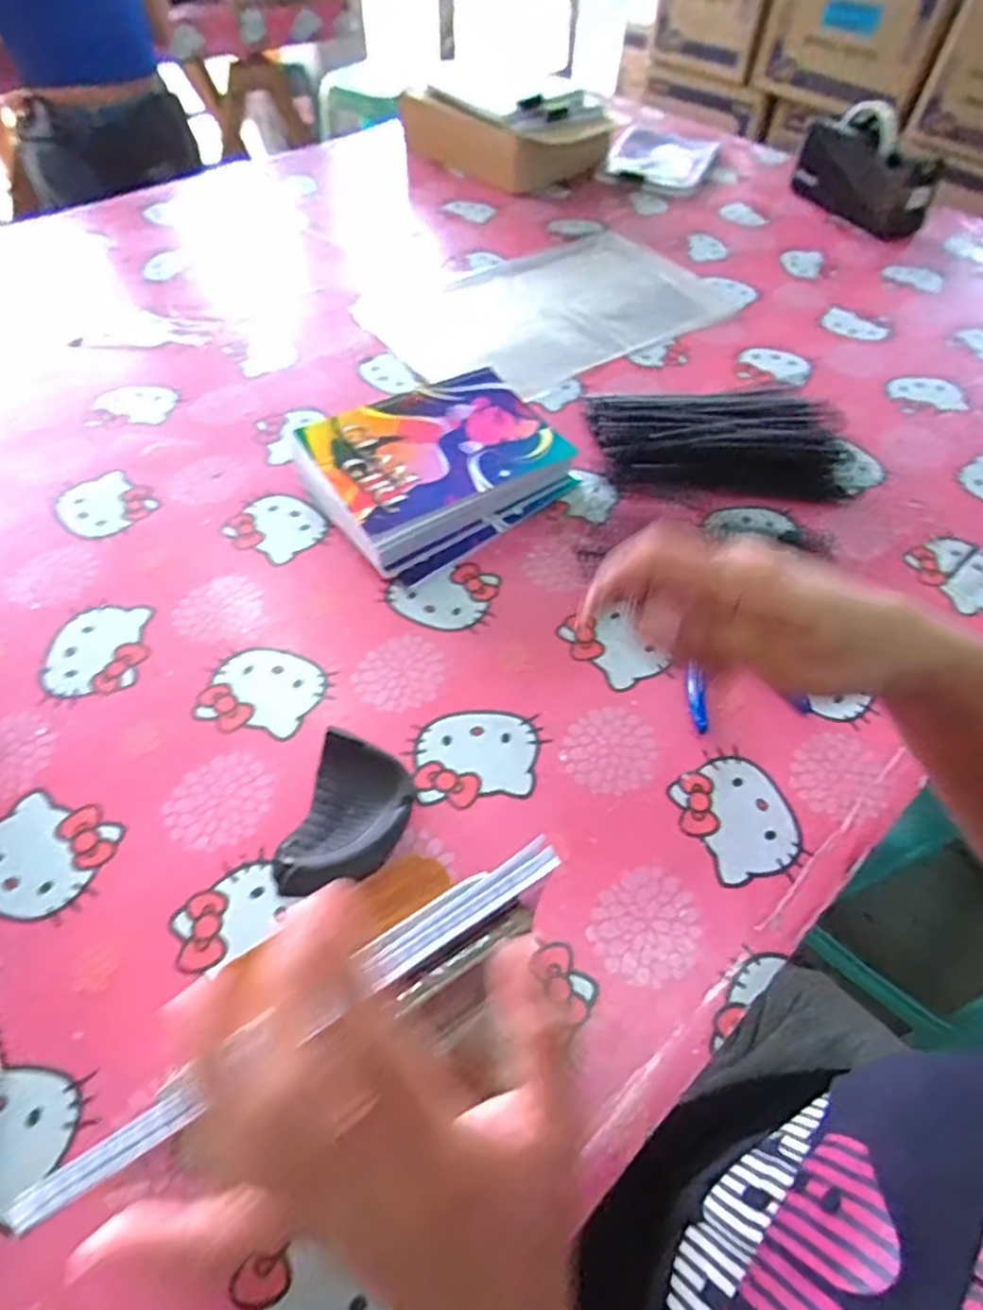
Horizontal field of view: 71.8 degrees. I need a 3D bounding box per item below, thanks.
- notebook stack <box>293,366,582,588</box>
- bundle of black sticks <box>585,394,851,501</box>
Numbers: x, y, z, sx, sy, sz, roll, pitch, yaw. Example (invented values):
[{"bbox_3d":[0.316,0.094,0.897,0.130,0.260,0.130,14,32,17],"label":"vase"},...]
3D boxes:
[{"bbox_3d":[-0.047,-0.165,0.593,0.206,0.054,0.159,-31,61,-22],"label":"notebook stack"},{"bbox_3d":[0.211,-0.196,0.632,0.232,0.040,0.111,3,54,1],"label":"bundle of black sticks"}]

